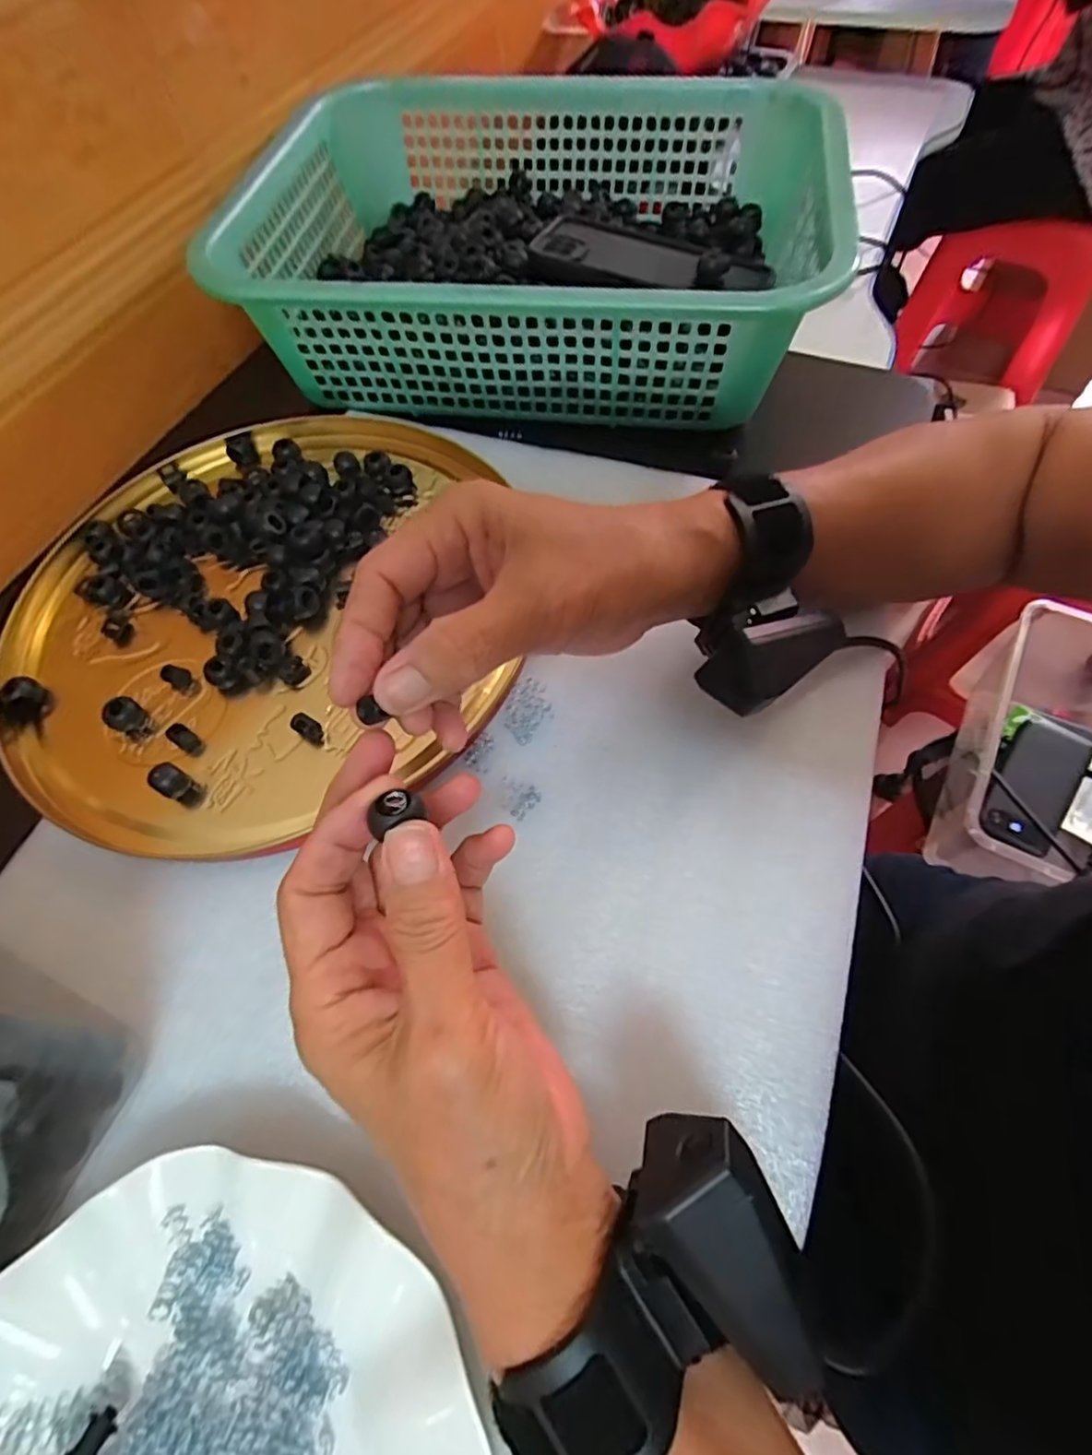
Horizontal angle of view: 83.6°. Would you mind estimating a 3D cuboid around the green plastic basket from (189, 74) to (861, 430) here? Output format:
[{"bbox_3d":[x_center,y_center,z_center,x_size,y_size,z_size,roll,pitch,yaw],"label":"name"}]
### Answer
[{"bbox_3d":[-0.006,-0.328,0.424,0.360,0.099,0.280,9,63,7],"label":"green plastic basket"}]

